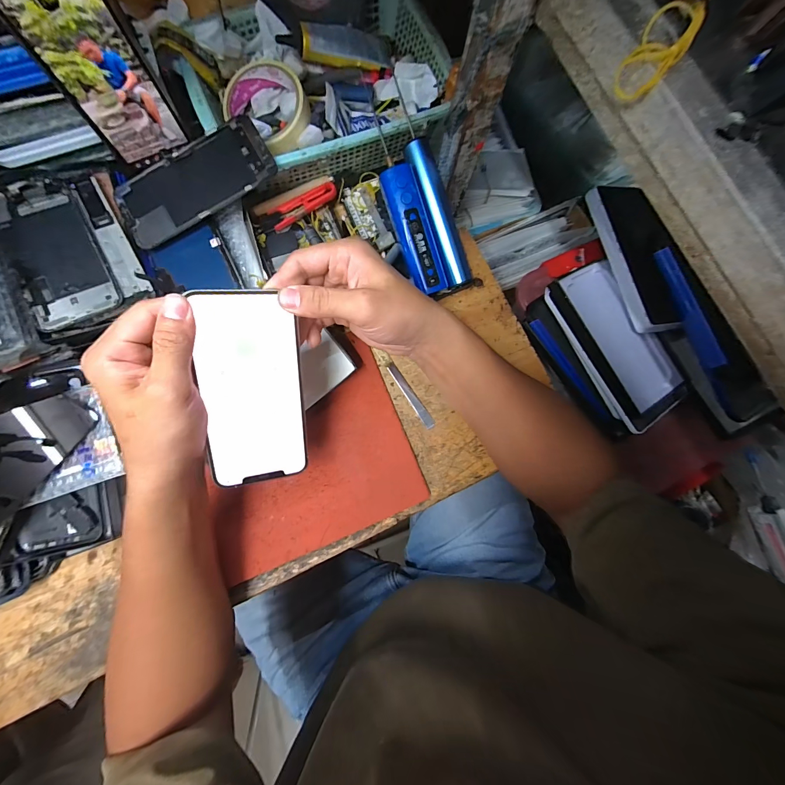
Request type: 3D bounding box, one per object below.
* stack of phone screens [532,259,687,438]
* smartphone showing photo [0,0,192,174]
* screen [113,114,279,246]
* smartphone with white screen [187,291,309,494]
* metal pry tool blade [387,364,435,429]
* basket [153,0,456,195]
[{"bbox_3d":[0.252,-0.055,0.383,0.093,0.038,0.181,-29,85,-12],"label":"stack of phone screens"},{"bbox_3d":[-0.248,-0.272,0.289,0.076,0.140,0.009,-27,74,-7],"label":"smartphone showing photo"},{"bbox_3d":[-0.196,-0.210,0.333,0.156,0.007,0.077,-29,84,0],"label":"screen"},{"bbox_3d":[-0.110,0.001,0.267,0.073,0.009,0.156,-6,111,-23],"label":"smartphone with white screen"},{"bbox_3d":[0.021,0.004,0.377,0.012,0.004,0.084,-34,84,-8],"label":"metal pry tool blade"},{"bbox_3d":[-0.078,-0.331,0.371,0.269,0.057,0.190,-21,83,-7],"label":"basket"}]

